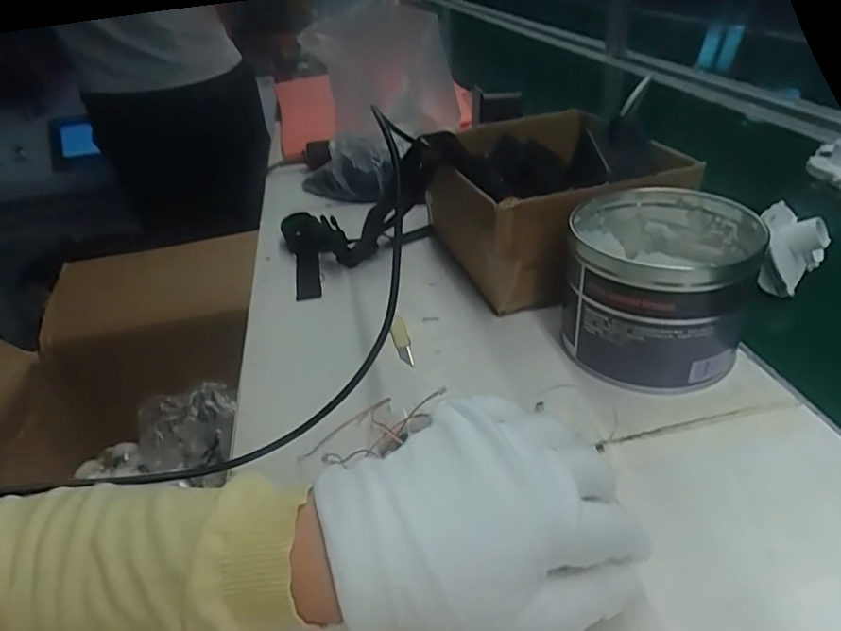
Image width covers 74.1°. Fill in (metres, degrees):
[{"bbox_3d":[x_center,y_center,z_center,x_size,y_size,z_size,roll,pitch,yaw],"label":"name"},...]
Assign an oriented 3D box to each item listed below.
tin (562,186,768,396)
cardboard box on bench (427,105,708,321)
[{"bbox_3d":[0.179,-0.024,0.428,0.120,0.106,0.140,13,37,25],"label":"tin"},{"bbox_3d":[0.132,-0.102,0.551,0.185,0.115,0.187,-10,33,-9],"label":"cardboard box on bench"}]

